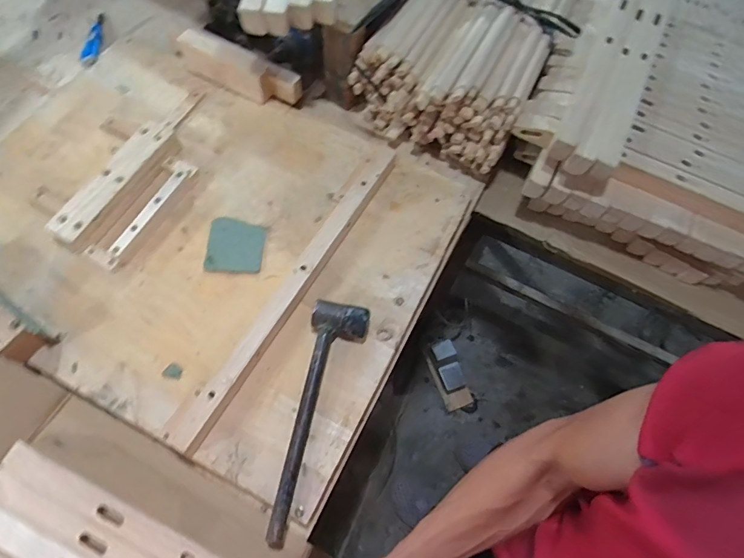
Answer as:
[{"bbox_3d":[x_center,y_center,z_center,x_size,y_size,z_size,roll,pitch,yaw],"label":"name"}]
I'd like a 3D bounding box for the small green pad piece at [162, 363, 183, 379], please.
[{"bbox_3d":[-0.295,0.136,0.658,0.028,0.004,0.021,14,65,4],"label":"small green pad piece"}]

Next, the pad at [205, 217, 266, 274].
[{"bbox_3d":[-0.229,-0.057,0.744,0.095,0.006,0.100,3,64,-1],"label":"pad"}]

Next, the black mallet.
[{"bbox_3d":[-0.085,0.188,0.622,0.083,0.051,0.332,15,65,4],"label":"black mallet"}]

